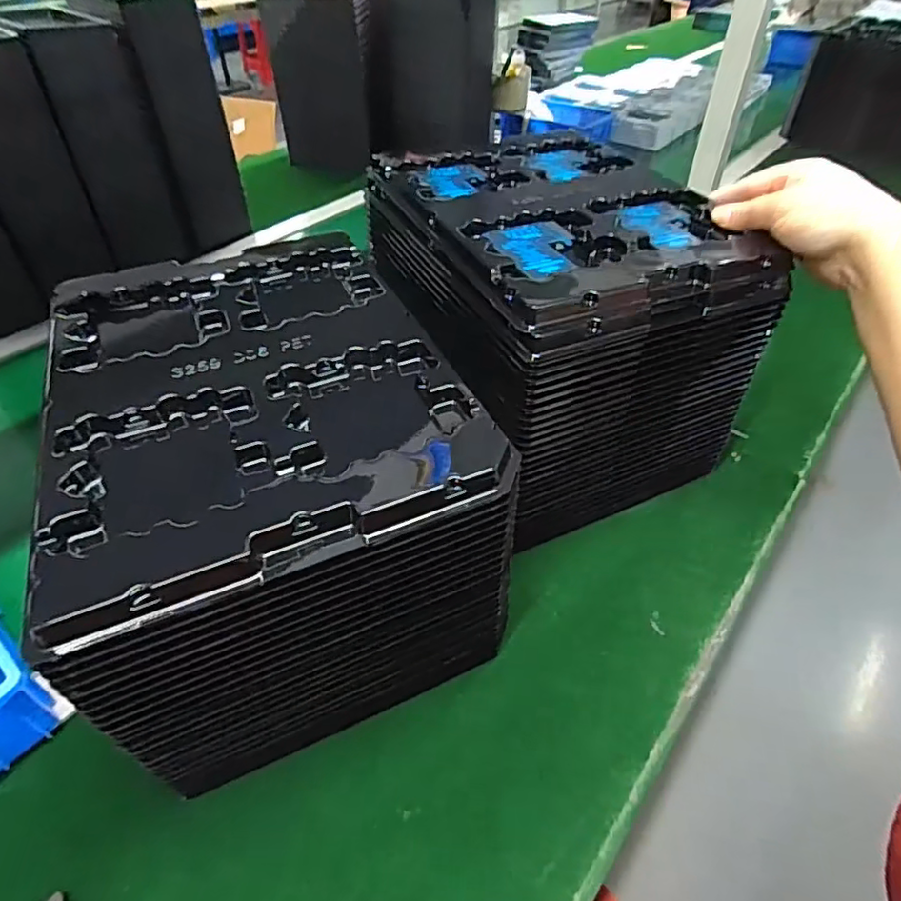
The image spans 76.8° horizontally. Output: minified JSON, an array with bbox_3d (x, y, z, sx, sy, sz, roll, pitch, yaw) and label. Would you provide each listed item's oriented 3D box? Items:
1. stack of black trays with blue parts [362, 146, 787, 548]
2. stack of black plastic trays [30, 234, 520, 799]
[{"bbox_3d":[0.086,-0.116,0.485,0.219,0.191,0.286,-21,49,-18],"label":"stack of black trays with blue parts"},{"bbox_3d":[-0.110,0.013,0.378,0.204,0.177,0.286,-17,47,-16],"label":"stack of black plastic trays"}]

